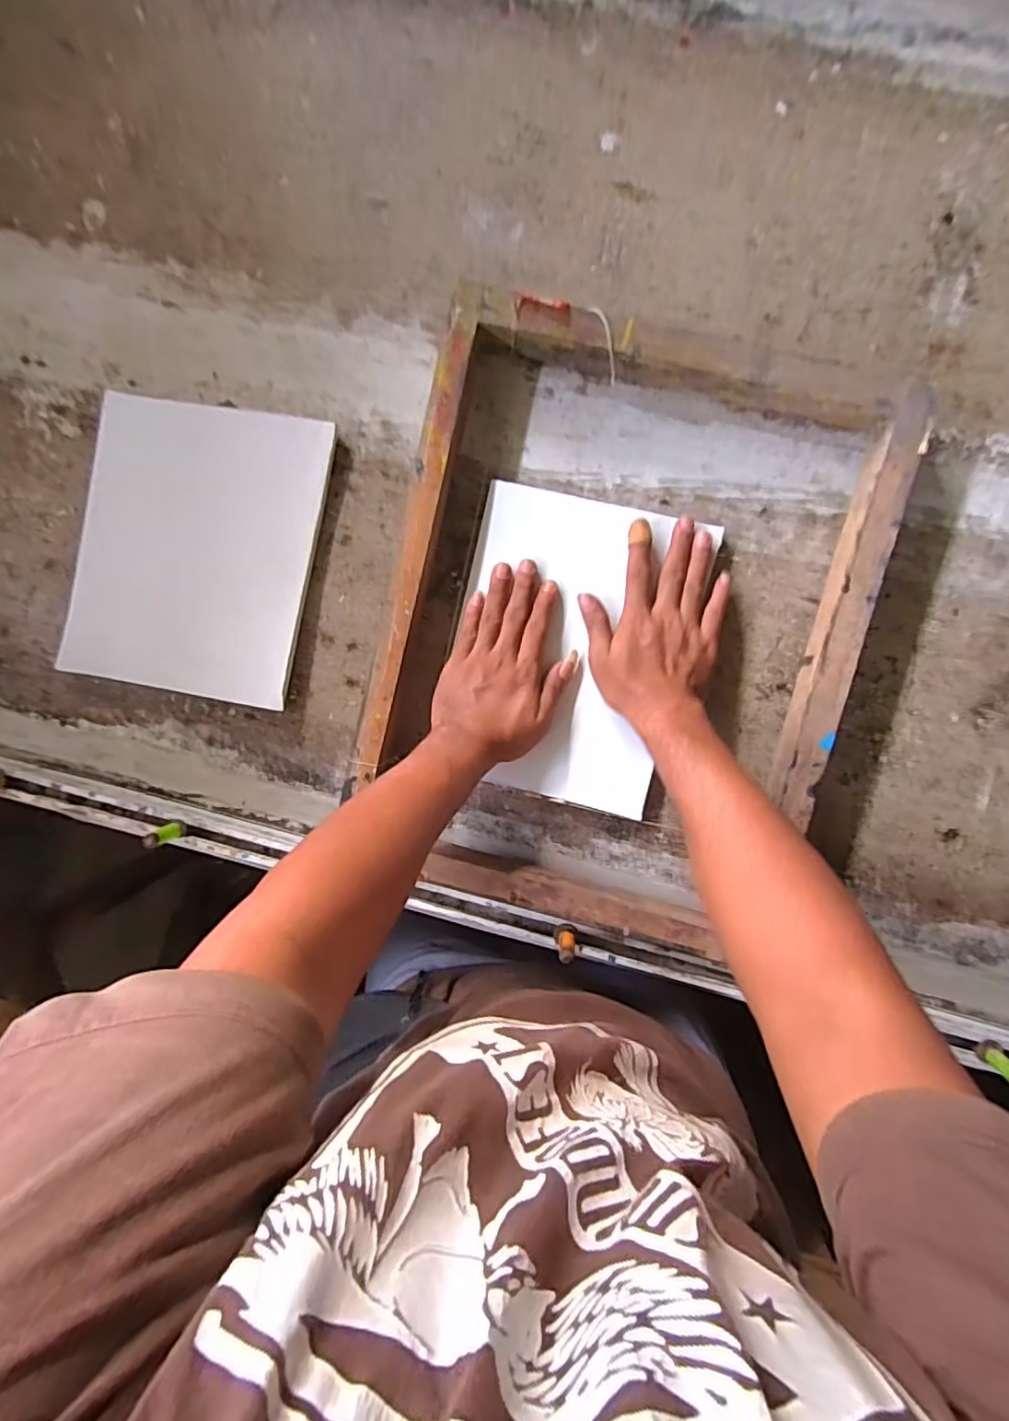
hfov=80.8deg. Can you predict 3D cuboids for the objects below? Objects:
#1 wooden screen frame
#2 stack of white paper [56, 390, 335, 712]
[{"bbox_3d":[0.099,-0.067,0.523,0.405,0.051,0.518,14,97,3],"label":"wooden screen frame"},{"bbox_3d":[-0.297,-0.151,0.565,0.224,0.015,0.269,14,97,3],"label":"stack of white paper"}]

